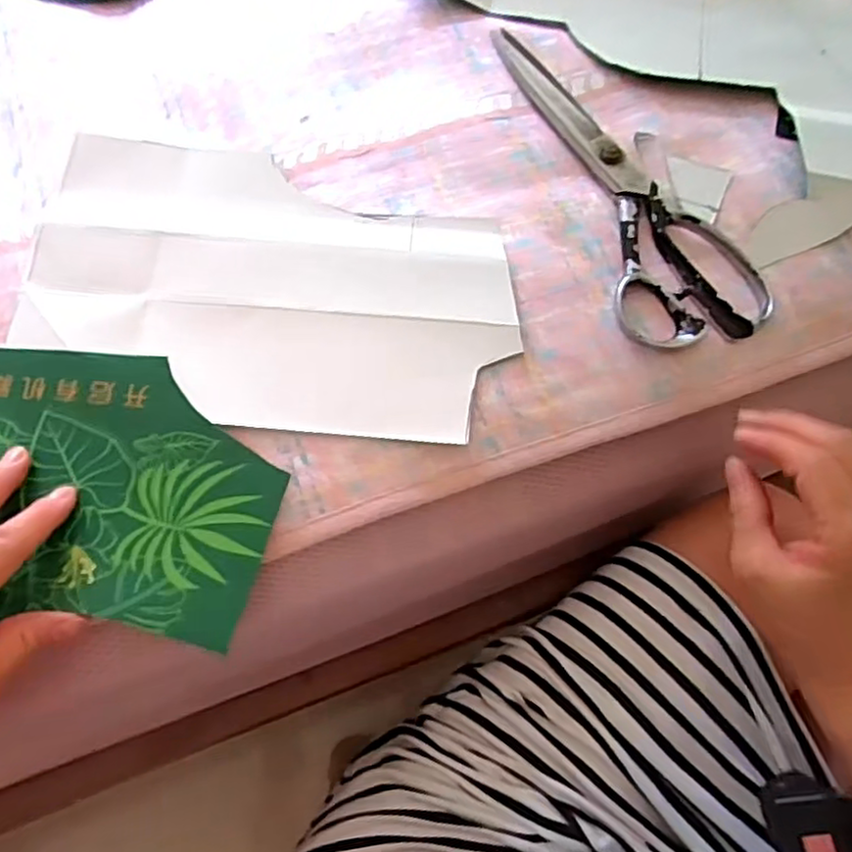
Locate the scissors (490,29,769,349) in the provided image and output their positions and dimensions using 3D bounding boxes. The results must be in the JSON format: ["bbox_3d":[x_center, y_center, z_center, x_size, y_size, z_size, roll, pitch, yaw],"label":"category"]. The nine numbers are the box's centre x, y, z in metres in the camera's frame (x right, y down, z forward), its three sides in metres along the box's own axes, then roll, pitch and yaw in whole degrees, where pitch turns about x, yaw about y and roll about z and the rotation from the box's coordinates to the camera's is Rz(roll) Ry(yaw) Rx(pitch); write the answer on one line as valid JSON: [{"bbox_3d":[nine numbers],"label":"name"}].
[{"bbox_3d":[0.123,-0.165,0.425,0.087,0.012,0.258,-15,70,-8],"label":"scissors"}]

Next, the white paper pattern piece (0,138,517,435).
[{"bbox_3d":[-0.090,-0.081,0.386,0.273,0.010,0.161,13,68,3],"label":"white paper pattern piece"}]

